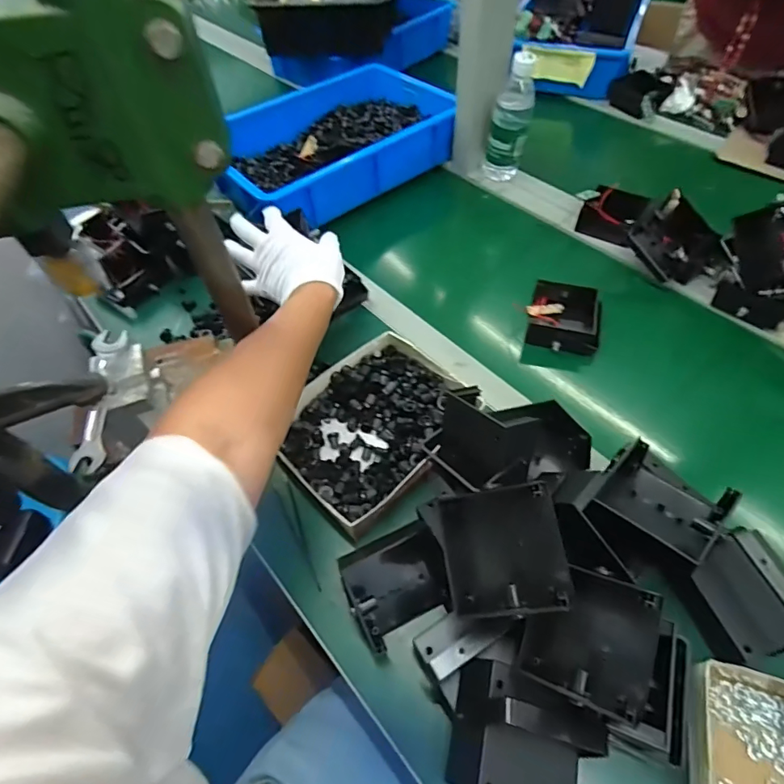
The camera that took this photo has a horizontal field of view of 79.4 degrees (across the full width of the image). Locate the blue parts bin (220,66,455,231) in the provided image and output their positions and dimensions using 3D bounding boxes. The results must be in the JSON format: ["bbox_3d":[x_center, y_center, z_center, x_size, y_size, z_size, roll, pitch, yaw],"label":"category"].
[{"bbox_3d":[-0.099,-0.433,0.827,0.433,0.090,0.258,-35,60,-20],"label":"blue parts bin"}]

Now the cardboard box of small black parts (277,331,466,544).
[{"bbox_3d":[-0.021,0.036,0.523,0.202,0.032,0.165,-38,61,-22],"label":"cardboard box of small black parts"}]

